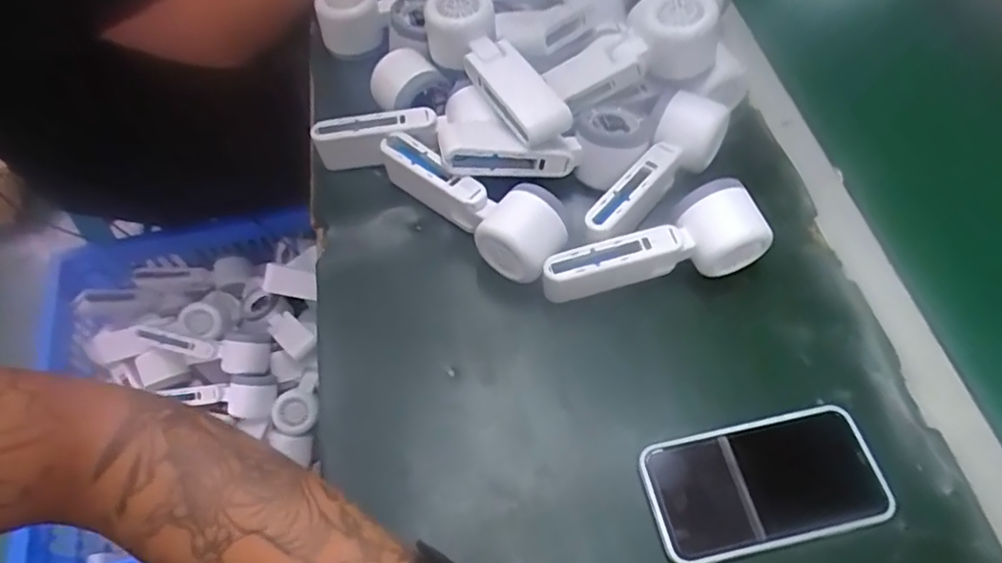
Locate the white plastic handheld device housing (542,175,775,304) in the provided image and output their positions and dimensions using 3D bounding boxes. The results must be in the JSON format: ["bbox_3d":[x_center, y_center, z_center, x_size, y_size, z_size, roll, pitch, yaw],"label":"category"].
[{"bbox_3d":[0.111,-0.025,0.444,0.165,0.054,0.051,-15,60,-8],"label":"white plastic handheld device housing"}]

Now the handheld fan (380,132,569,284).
[{"bbox_3d":[-0.023,-0.063,0.473,0.164,0.051,0.057,36,65,20],"label":"handheld fan"}]

